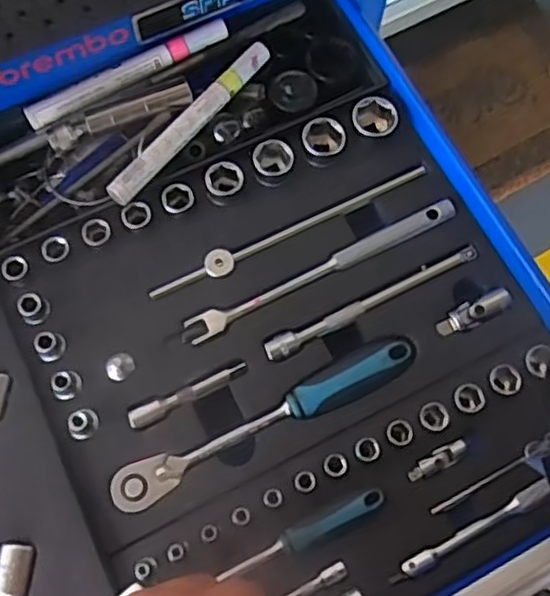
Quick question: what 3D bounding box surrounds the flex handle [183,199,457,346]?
[{"bbox_3d":[0.030,-0.019,0.424,0.182,0.008,0.016,-26,73,-10],"label":"flex handle"}]

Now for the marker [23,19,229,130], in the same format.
[{"bbox_3d":[-0.095,-0.146,0.447,0.139,0.018,0.013,-25,73,-9],"label":"marker"}]

